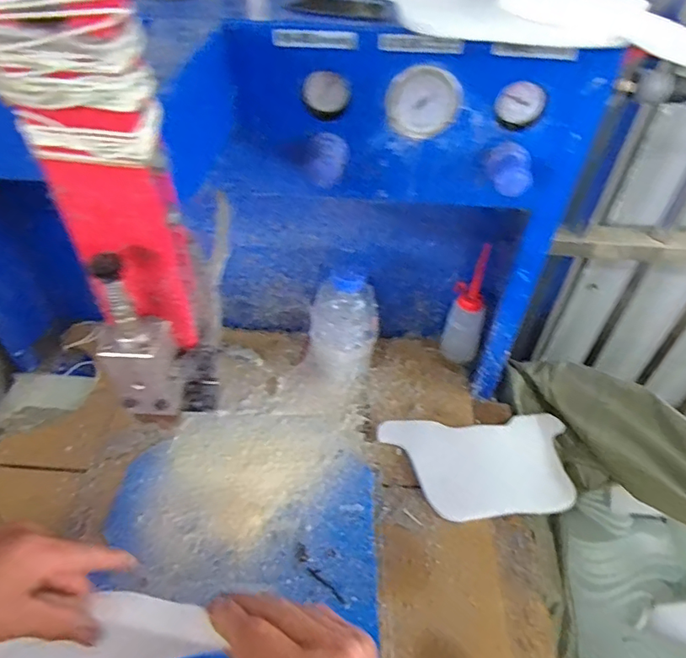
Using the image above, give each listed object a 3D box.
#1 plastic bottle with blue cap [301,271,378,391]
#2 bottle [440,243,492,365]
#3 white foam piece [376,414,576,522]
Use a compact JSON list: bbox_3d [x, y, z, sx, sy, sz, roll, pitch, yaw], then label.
[{"bbox_3d":[-0.004,0.000,0.662,0.079,0.168,0.071,28,52,23],"label":"plastic bottle with blue cap"},{"bbox_3d":[0.172,-0.027,0.681,0.051,0.171,0.042,19,49,15],"label":"bottle"},{"bbox_3d":[0.184,0.173,0.634,0.248,0.029,0.136,-5,47,-7],"label":"white foam piece"}]

